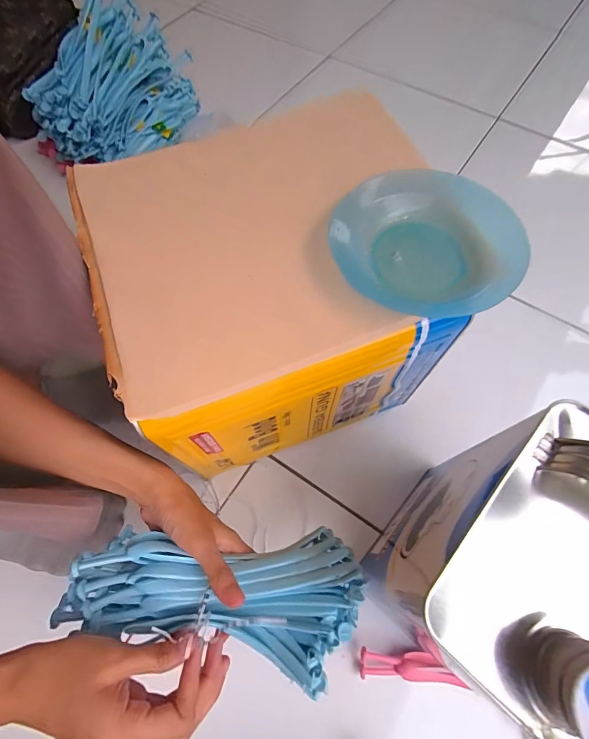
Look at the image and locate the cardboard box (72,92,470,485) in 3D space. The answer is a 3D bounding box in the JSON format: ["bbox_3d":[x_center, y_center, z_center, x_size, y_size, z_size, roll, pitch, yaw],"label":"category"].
[{"bbox_3d":[-0.023,-0.056,0.378,0.256,0.211,0.225,-20,67,-8],"label":"cardboard box"}]

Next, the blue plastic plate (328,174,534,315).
[{"bbox_3d":[0.091,-0.089,0.259,0.123,0.027,0.107,25,68,11],"label":"blue plastic plate"}]

